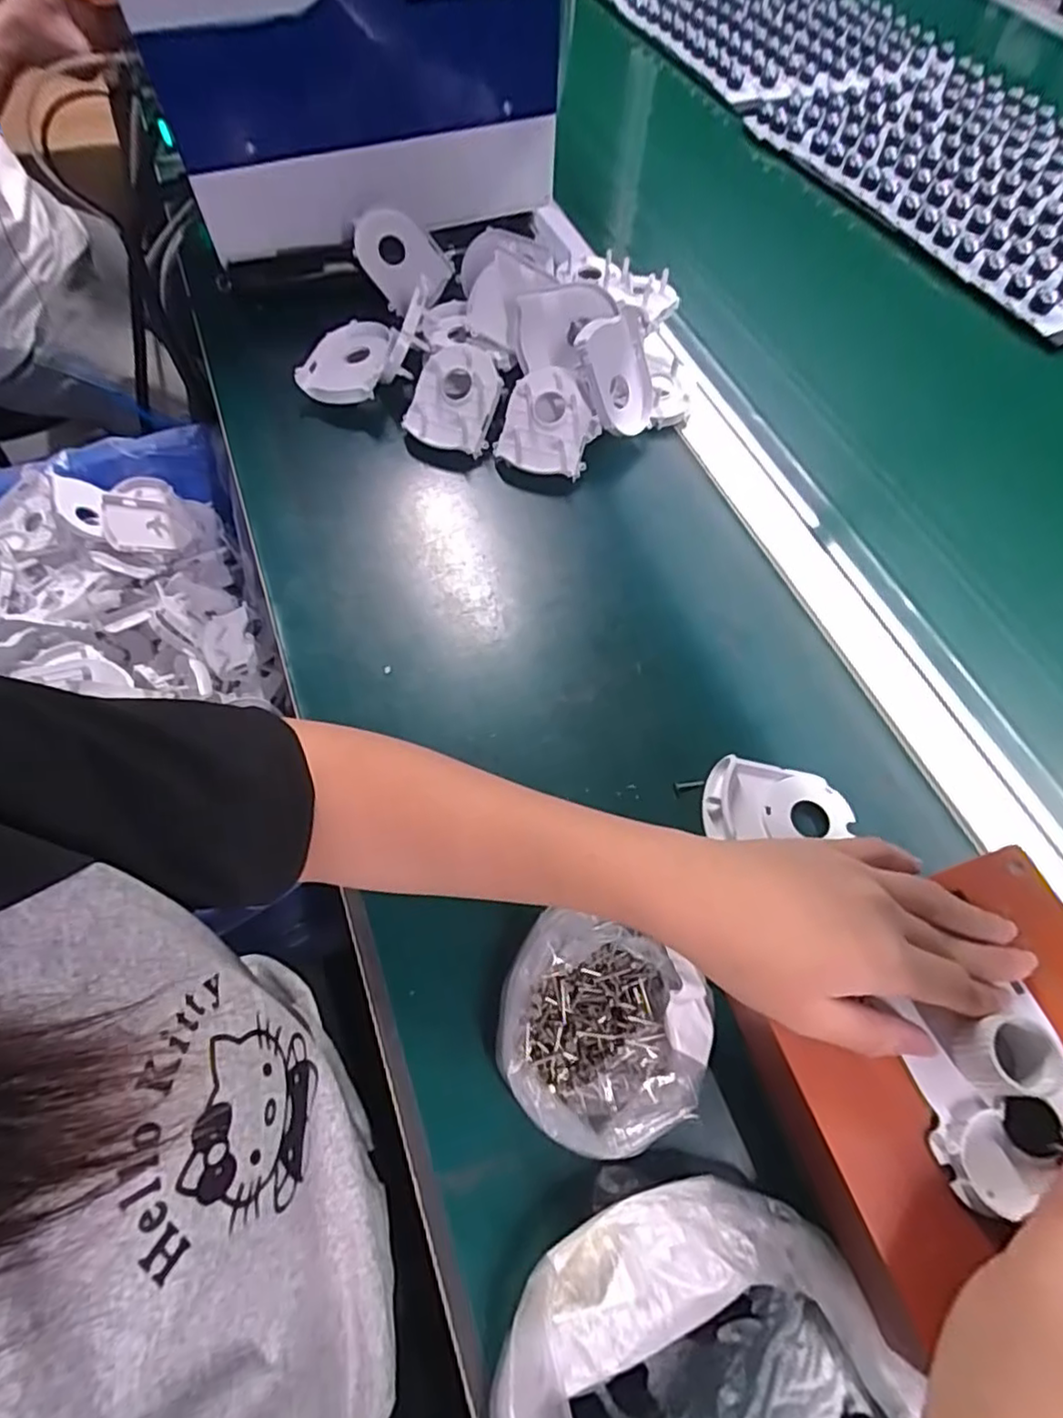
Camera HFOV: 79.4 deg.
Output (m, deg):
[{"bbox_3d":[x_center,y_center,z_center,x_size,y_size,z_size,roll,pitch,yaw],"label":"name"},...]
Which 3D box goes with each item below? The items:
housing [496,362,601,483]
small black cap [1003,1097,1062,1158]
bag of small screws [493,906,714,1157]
[{"bbox_3d":[0.014,-0.222,0.501,0.074,0.025,0.074,1,95,7],"label":"housing"},{"bbox_3d":[0.193,0.160,0.245,0.024,0.005,0.019,-3,64,1],"label":"small black cap"},{"bbox_3d":[0.033,0.157,0.309,0.096,0.031,0.092,18,63,8],"label":"bag of small screws"}]

